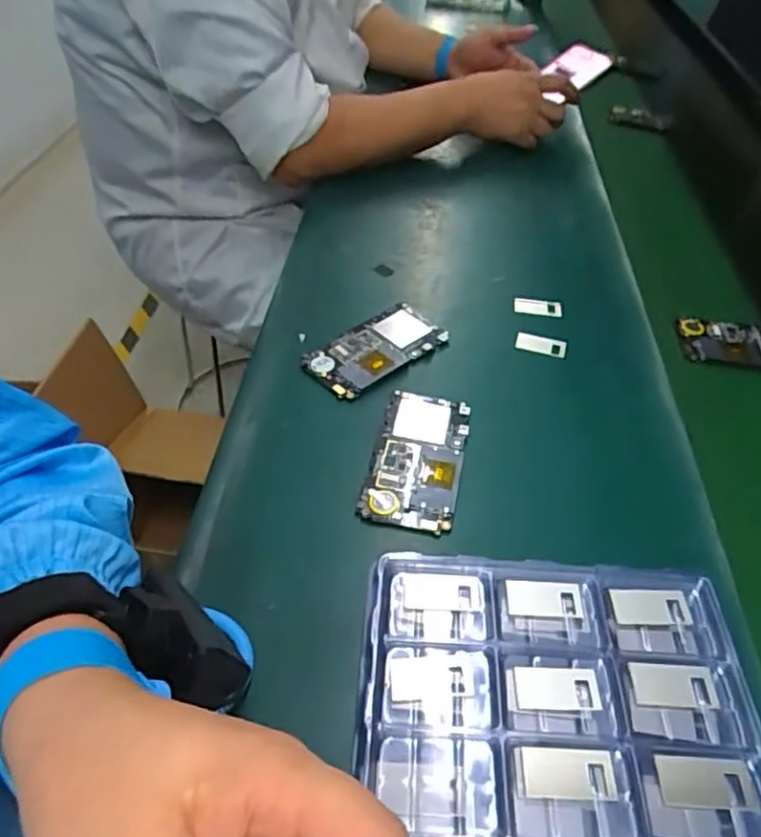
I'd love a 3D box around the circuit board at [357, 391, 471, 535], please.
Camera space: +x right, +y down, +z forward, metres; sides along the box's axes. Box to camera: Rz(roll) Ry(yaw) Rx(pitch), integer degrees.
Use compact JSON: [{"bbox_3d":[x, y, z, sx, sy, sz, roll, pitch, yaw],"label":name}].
[{"bbox_3d":[0.029,0.026,0.468,0.063,0.007,0.124,9,47,9],"label":"circuit board"}]

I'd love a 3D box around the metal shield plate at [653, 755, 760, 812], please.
[{"bbox_3d":[0.158,0.177,0.309,0.046,0.006,0.021,2,47,3],"label":"metal shield plate"}]

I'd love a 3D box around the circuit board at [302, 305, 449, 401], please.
[{"bbox_3d":[-0.005,-0.063,0.559,0.122,0.012,0.062,-32,54,-26],"label":"circuit board"}]

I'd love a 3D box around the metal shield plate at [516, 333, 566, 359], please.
[{"bbox_3d":[0.144,-0.067,0.570,0.043,0.004,0.021,12,48,13],"label":"metal shield plate"}]

